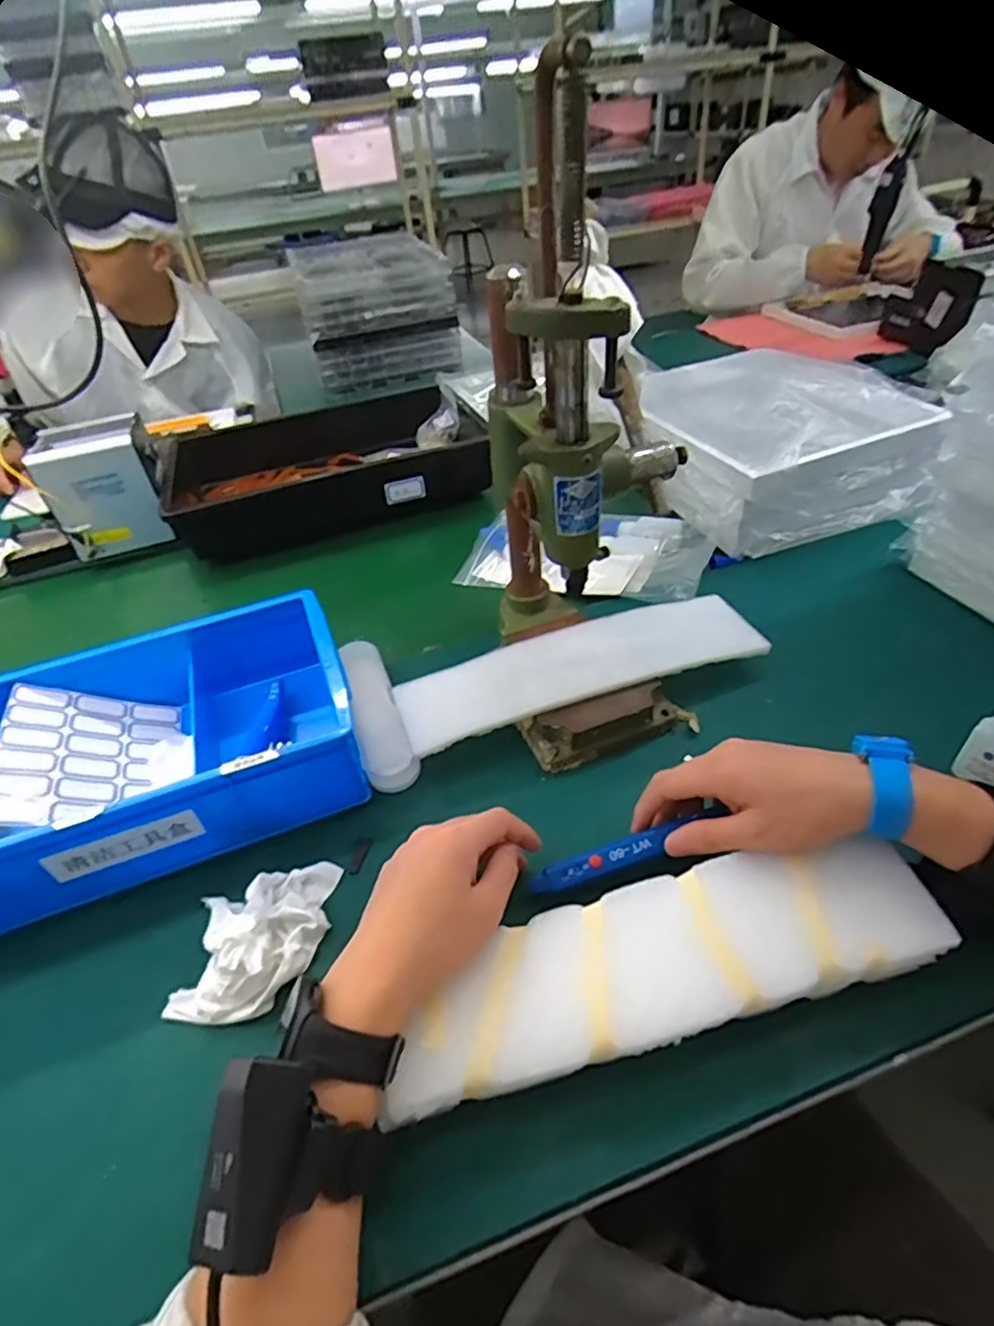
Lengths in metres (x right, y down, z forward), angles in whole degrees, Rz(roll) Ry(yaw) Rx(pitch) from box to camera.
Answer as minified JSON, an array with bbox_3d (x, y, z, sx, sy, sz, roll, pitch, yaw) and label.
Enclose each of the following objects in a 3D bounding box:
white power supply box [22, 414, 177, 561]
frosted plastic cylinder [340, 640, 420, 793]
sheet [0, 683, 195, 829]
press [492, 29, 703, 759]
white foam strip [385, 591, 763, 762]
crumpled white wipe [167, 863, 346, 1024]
[{"bbox_3d":[-0.511,-0.231,0.838,0.128,0.133,0.127,-18,42,-12],"label":"white power supply box"},{"bbox_3d":[-0.114,0.044,0.587,0.047,0.033,0.173,-18,42,-13],"label":"frosted plastic cylinder"},{"bbox_3d":[-0.325,0.075,0.521,0.136,0.010,0.148,11,31,-32],"label":"sheet"},{"bbox_3d":[0.070,-0.138,0.469,0.139,0.418,0.187,-8,41,-1],"label":"press"},{"bbox_3d":[0.074,-0.002,0.577,0.328,0.017,0.086,-16,62,-9],"label":"white foam strip"},{"bbox_3d":[-0.163,0.177,0.426,0.089,0.035,0.105,-3,41,5],"label":"crumpled white wipe"}]

